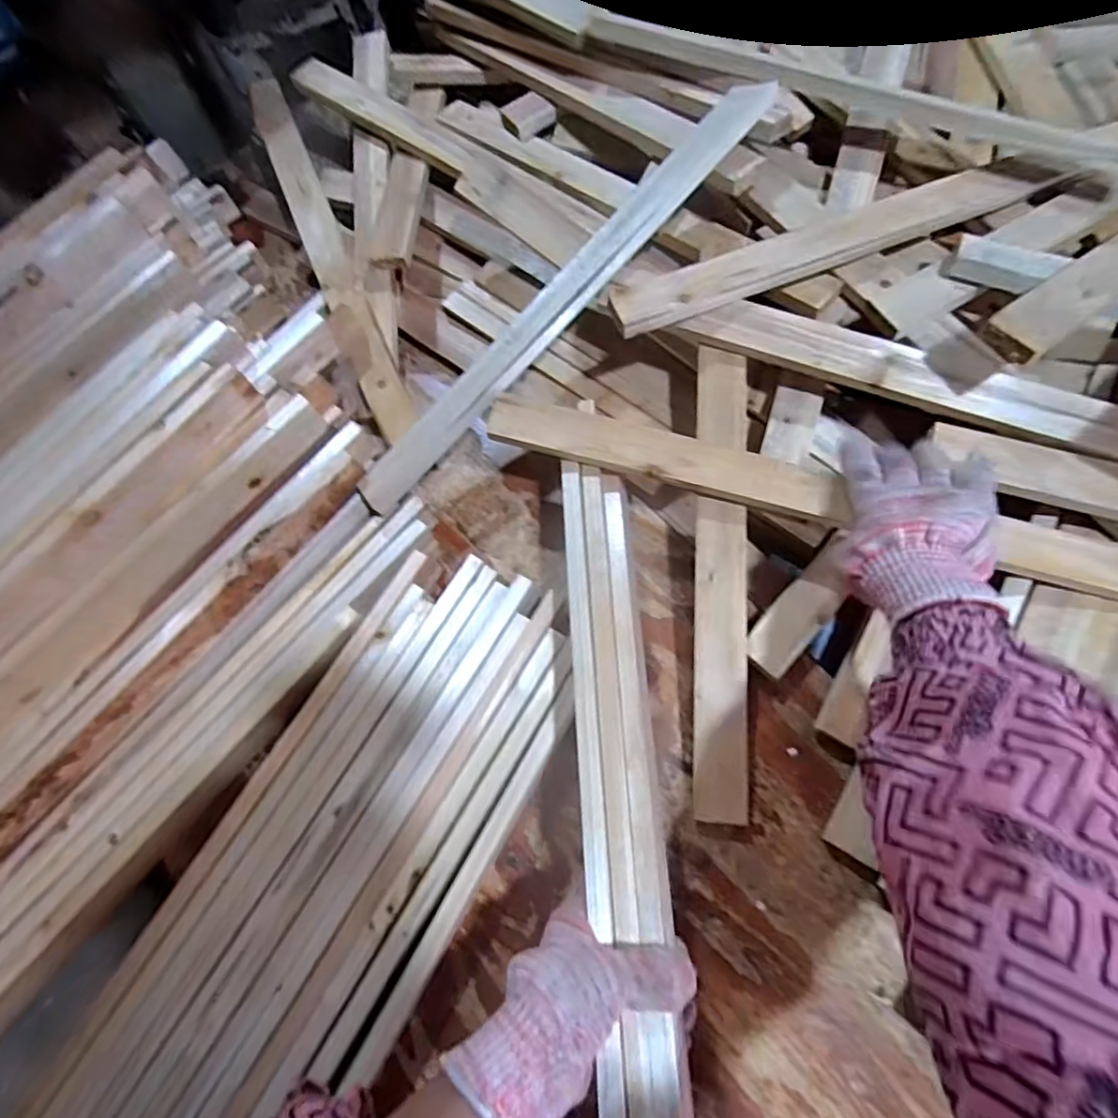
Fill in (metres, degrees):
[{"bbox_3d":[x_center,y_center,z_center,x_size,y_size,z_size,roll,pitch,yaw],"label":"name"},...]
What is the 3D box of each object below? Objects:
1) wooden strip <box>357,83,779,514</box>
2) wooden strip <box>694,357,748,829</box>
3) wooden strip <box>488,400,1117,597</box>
[{"bbox_3d":[0.001,-0.228,0.521,0.488,0.020,0.051,-46,73,2],"label":"wooden strip"},{"bbox_3d":[0.132,0.013,0.483,0.039,0.014,0.377,2,82,3],"label":"wooden strip"},{"bbox_3d":[0.186,-0.058,0.473,0.492,0.021,0.054,15,70,7],"label":"wooden strip"}]

